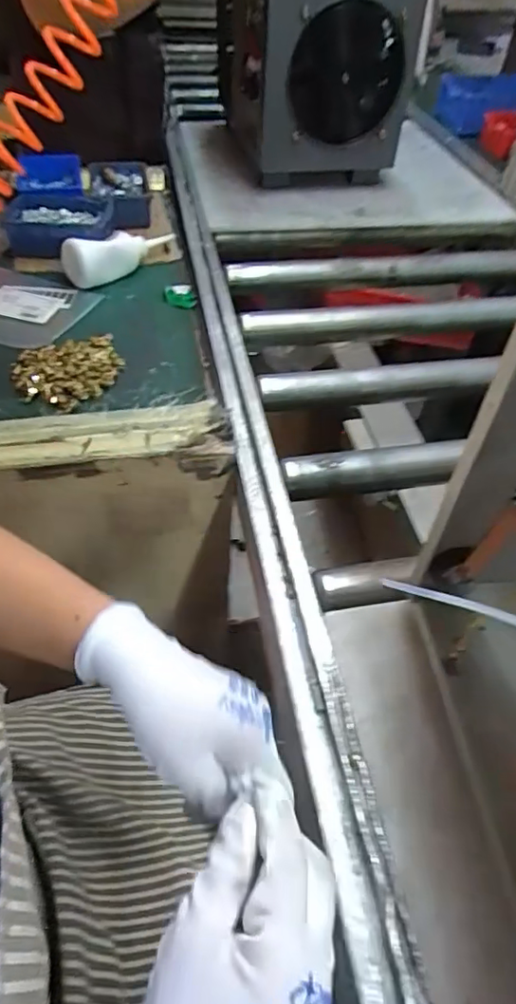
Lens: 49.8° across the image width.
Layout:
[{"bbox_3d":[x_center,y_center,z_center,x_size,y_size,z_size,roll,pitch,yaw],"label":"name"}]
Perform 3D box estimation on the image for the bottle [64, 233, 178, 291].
[{"bbox_3d":[-0.182,-0.348,0.776,0.171,0.059,0.059,-36,58,-29],"label":"bottle"}]

